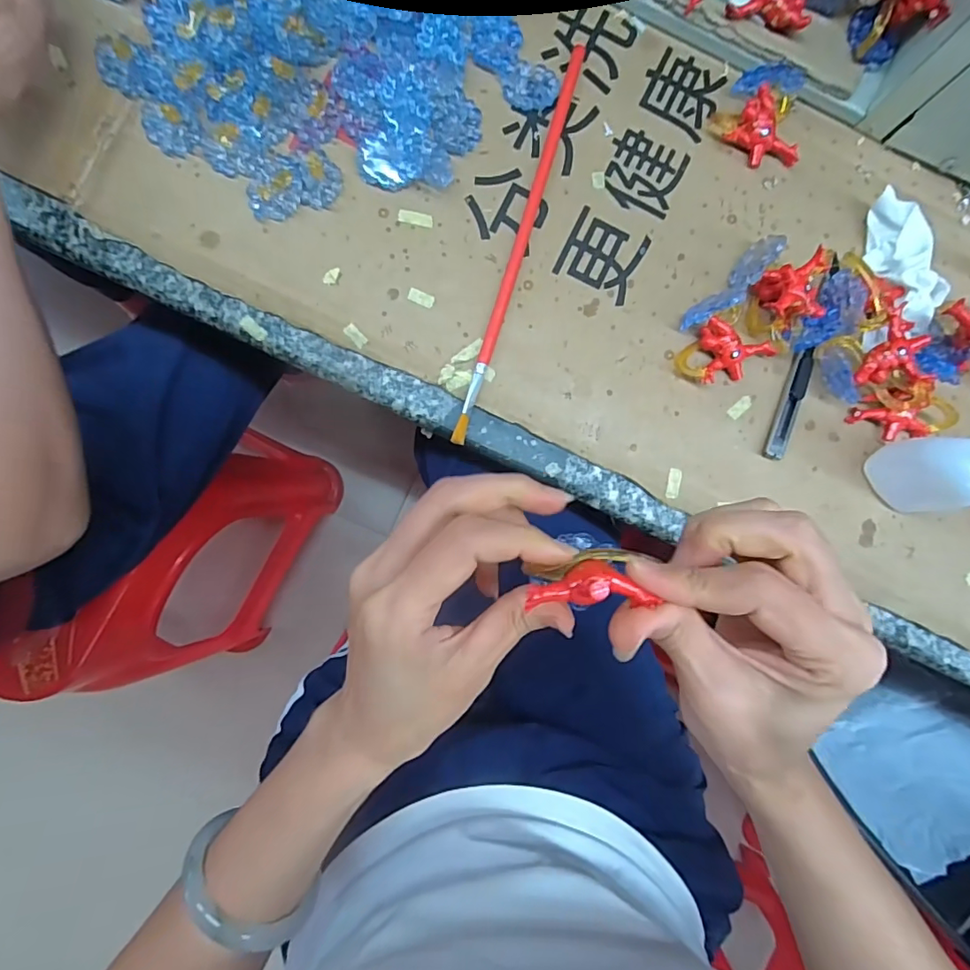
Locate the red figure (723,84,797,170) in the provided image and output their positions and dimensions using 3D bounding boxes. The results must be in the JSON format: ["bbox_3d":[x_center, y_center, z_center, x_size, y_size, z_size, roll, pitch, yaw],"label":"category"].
[{"bbox_3d":[0.179,-0.220,0.325,0.046,0.014,0.034,35,87,-1],"label":"red figure"}]

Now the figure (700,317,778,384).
[{"bbox_3d":[0.156,-0.081,0.319,0.044,0.016,0.036,1,88,-3],"label":"figure"}]

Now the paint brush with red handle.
[{"bbox_3d":[0.022,-0.151,0.316,0.008,0.014,0.263,17,88,-2],"label":"paint brush with red handle"}]

